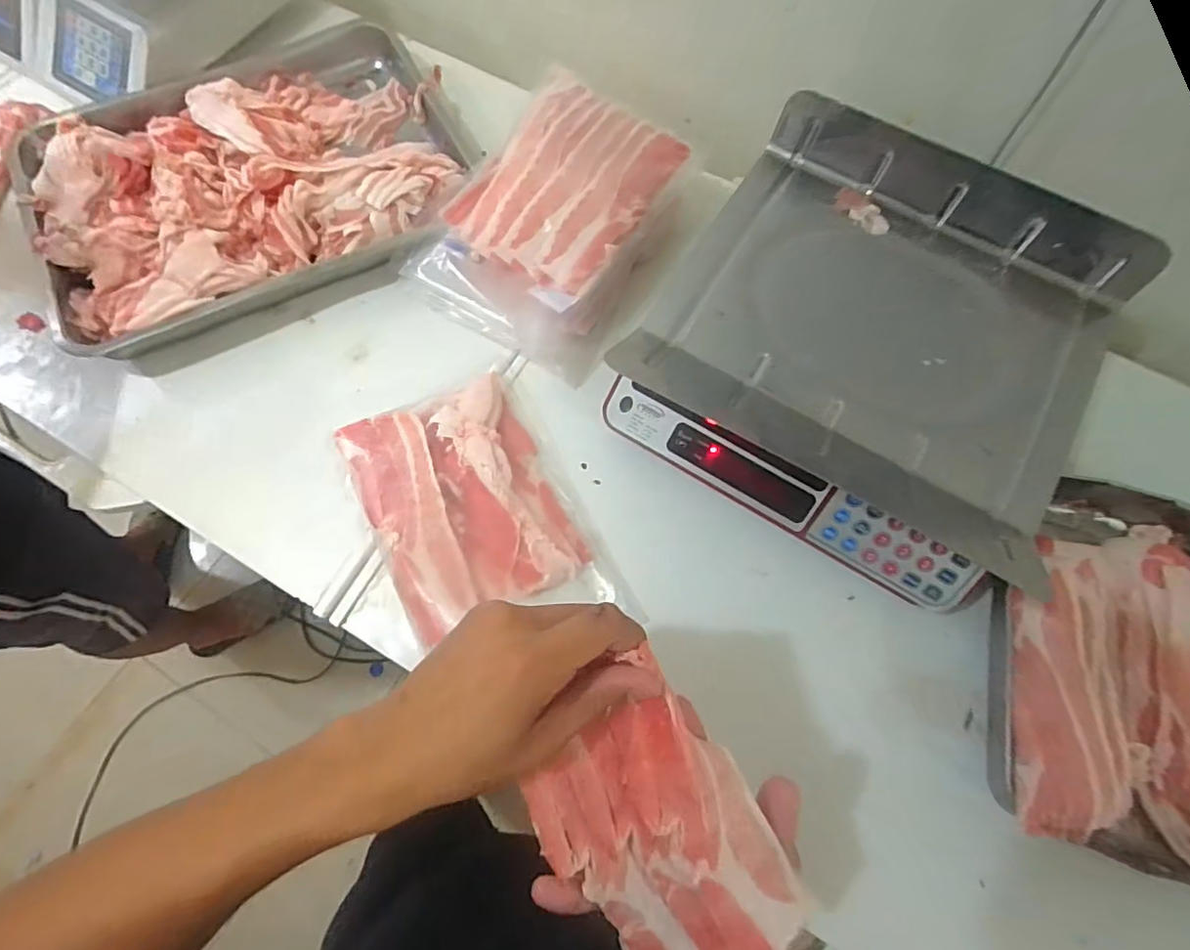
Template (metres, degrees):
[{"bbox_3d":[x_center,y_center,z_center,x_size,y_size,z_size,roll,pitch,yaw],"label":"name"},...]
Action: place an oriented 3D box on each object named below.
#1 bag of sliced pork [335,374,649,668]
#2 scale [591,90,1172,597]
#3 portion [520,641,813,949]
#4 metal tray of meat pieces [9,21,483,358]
[{"bbox_3d":[-0.108,0.037,0.512,0.192,0.029,0.248,-24,71,-12],"label":"bag of sliced pork"},{"bbox_3d":[0.238,-0.113,0.513,0.346,0.158,0.330,30,70,9],"label":"scale"},{"bbox_3d":[0.034,0.195,0.301,0.104,0.023,0.195,-27,103,7],"label":"portion"},{"bbox_3d":[-0.376,-0.332,0.621,0.448,0.085,0.357,-30,73,-14],"label":"metal tray of meat pieces"}]

